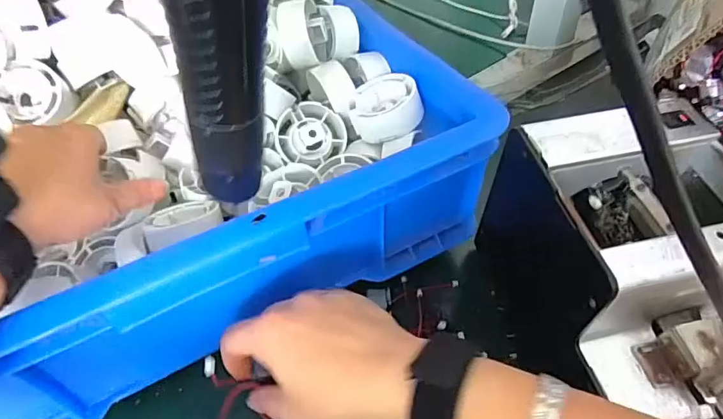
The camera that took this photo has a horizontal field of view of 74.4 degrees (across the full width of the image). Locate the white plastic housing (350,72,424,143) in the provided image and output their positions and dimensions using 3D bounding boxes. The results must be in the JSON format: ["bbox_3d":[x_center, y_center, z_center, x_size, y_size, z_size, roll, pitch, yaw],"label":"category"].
[{"bbox_3d":[0.019,-0.076,0.357,0.050,0.022,0.051,-9,50,19],"label":"white plastic housing"}]

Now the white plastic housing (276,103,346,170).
[{"bbox_3d":[-0.038,-0.058,0.376,0.051,0.027,0.047,25,80,3],"label":"white plastic housing"}]

